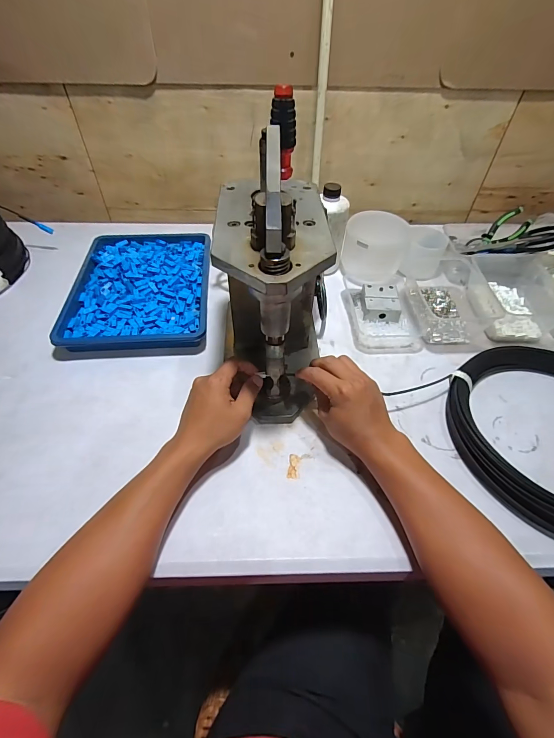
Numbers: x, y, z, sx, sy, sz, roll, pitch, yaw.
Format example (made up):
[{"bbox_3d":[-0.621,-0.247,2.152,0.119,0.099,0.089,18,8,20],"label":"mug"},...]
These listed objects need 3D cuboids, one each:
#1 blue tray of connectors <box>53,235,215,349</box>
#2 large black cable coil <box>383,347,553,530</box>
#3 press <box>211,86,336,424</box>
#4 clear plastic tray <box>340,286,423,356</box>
[{"bbox_3d":[-0.253,-0.166,0.655,0.238,0.029,0.316,-3,49,-5],"label":"blue tray of connectors"},{"bbox_3d":[0.381,0.088,0.460,0.280,0.051,0.312,-27,57,-21],"label":"large black cable coil"},{"bbox_3d":[-0.003,-0.132,0.462,0.145,0.291,0.292,6,51,3],"label":"press"},{"bbox_3d":[0.190,-0.099,0.623,0.119,0.034,0.158,-1,49,-3],"label":"clear plastic tray"}]

